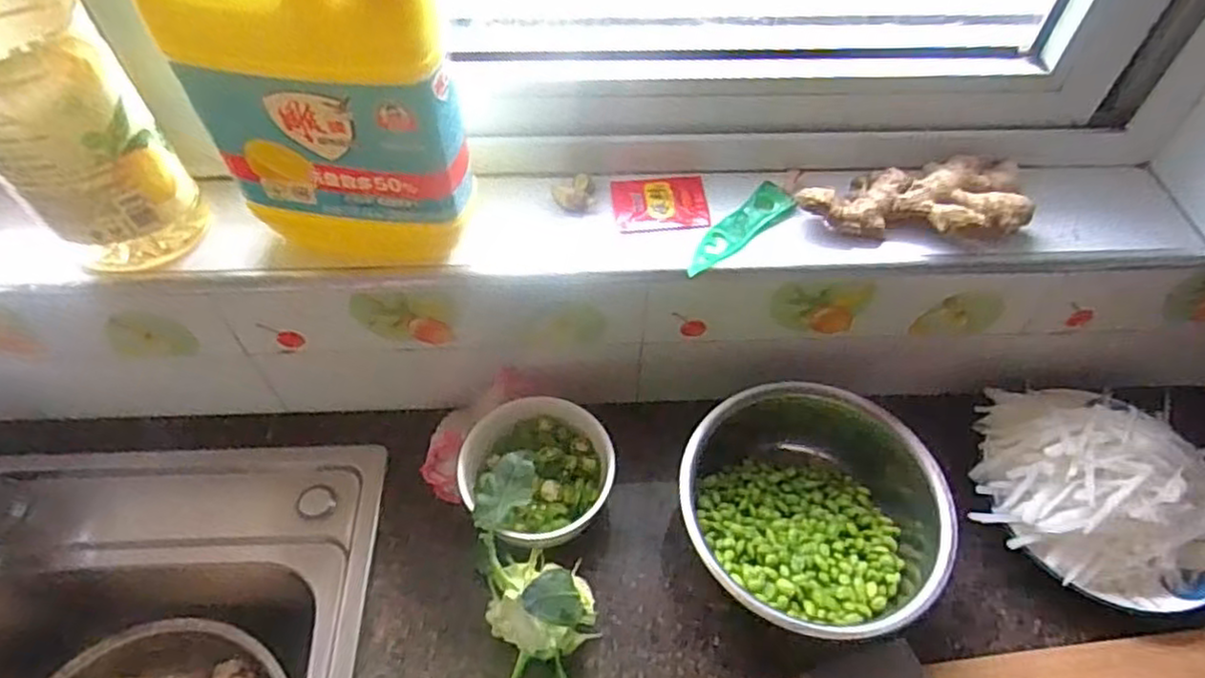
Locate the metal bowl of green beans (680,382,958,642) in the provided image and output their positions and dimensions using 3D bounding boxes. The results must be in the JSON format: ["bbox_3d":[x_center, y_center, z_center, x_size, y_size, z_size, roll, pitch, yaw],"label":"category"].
[{"bbox_3d":[0.148,0.127,0.511,0.180,0.066,0.171,0,54,0],"label":"metal bowl of green beans"}]

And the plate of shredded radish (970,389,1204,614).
[{"bbox_3d":[0.376,0.107,0.523,0.179,0.063,0.153,14,55,10],"label":"plate of shredded radish"}]

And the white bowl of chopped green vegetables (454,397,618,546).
[{"bbox_3d":[-0.048,0.105,0.525,0.108,0.068,0.105,0,54,0],"label":"white bowl of chopped green vegetables"}]

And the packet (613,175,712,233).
[{"bbox_3d":[0.043,-0.100,0.513,0.067,0.004,0.050,-5,54,-3],"label":"packet"}]

